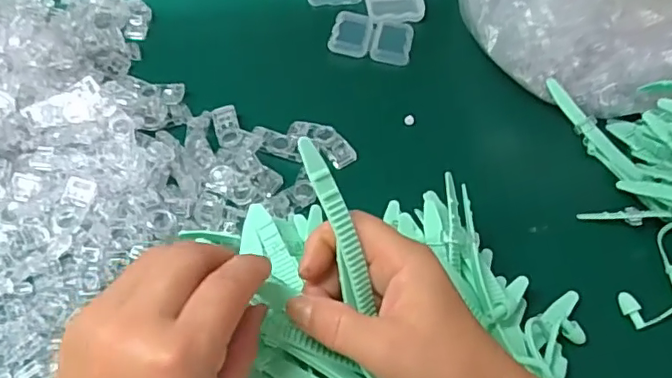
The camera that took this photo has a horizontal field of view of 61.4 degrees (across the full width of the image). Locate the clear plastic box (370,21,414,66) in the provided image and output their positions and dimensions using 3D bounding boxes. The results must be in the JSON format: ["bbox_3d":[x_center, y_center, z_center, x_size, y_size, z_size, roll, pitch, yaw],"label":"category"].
[{"bbox_3d":[0.054,-0.139,0.537,0.037,0.009,0.056,8,52,4],"label":"clear plastic box"}]

